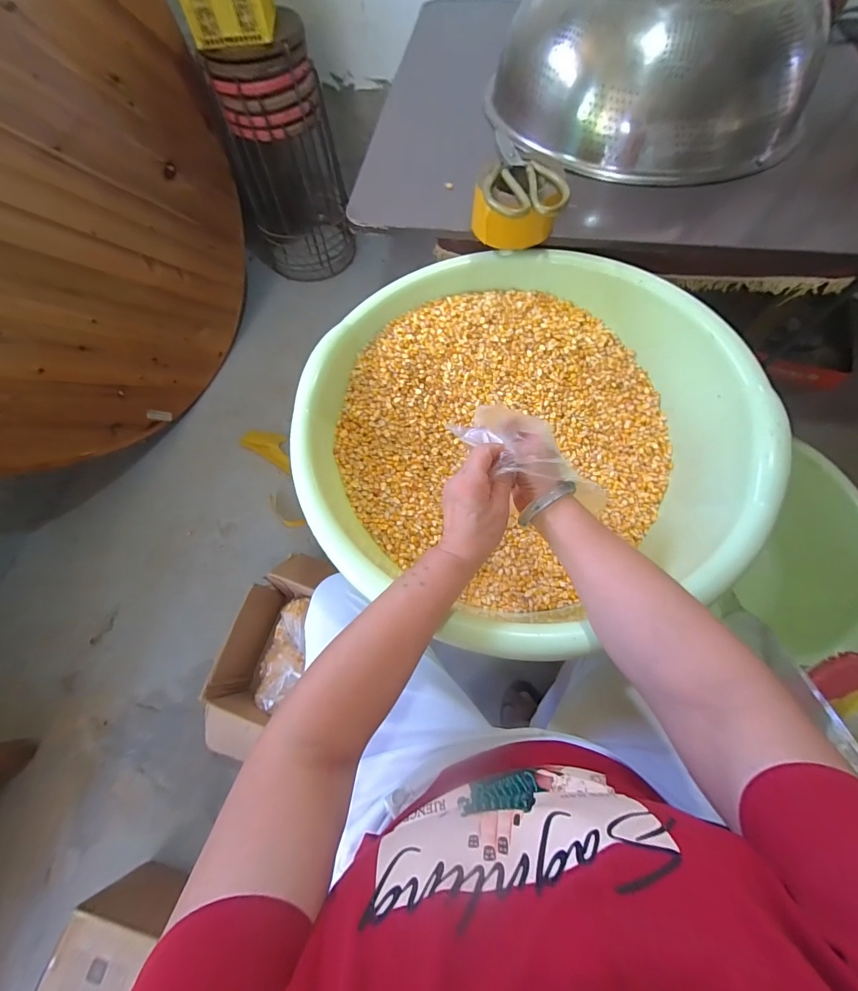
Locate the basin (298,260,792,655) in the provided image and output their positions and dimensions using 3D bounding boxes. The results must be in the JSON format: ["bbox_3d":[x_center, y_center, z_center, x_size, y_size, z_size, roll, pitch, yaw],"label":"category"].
[{"bbox_3d":[0.123,-0.089,0.541,0.534,0.183,0.523,-1,66,2],"label":"basin"}]

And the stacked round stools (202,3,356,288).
[{"bbox_3d":[-0.452,-1.045,1.251,0.307,0.619,0.269,-17,66,-5],"label":"stacked round stools"}]

